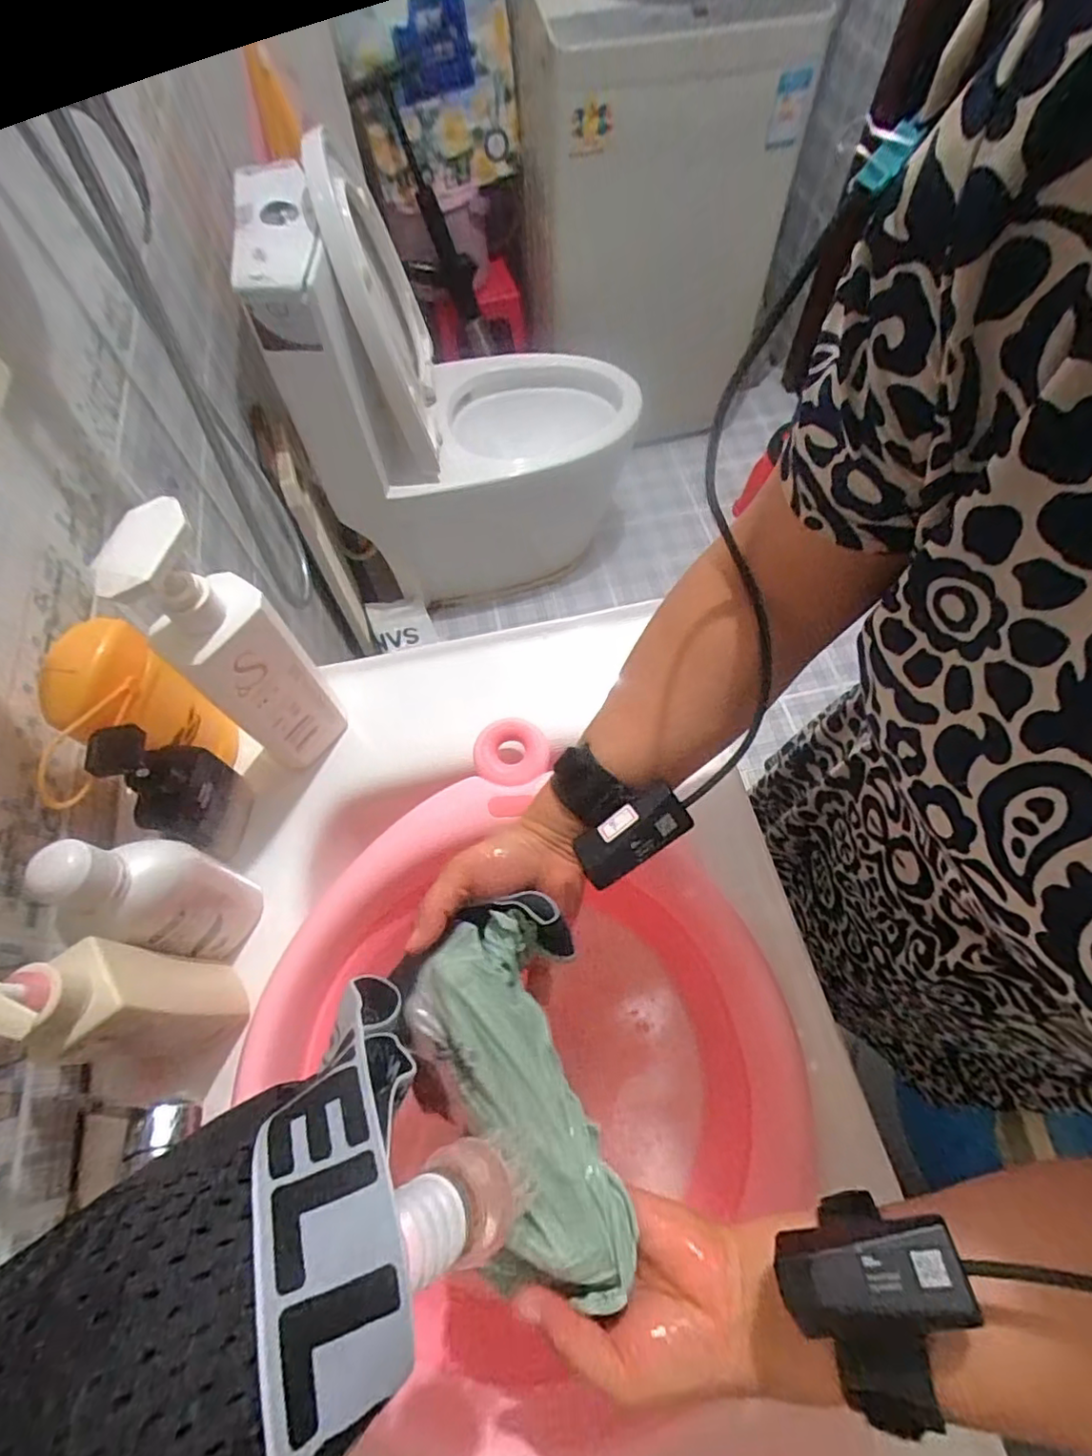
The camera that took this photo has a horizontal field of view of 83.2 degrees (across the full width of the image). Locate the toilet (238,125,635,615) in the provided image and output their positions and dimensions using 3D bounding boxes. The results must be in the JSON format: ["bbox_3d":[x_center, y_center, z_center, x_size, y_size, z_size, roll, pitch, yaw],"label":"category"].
[{"bbox_3d":[-0.151,-0.667,1.301,0.649,0.790,0.408,-9,62,-4],"label":"toilet"}]

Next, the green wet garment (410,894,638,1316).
[{"bbox_3d":[-0.014,0.190,0.336,0.092,0.043,0.190,-17,58,-8],"label":"green wet garment"}]

